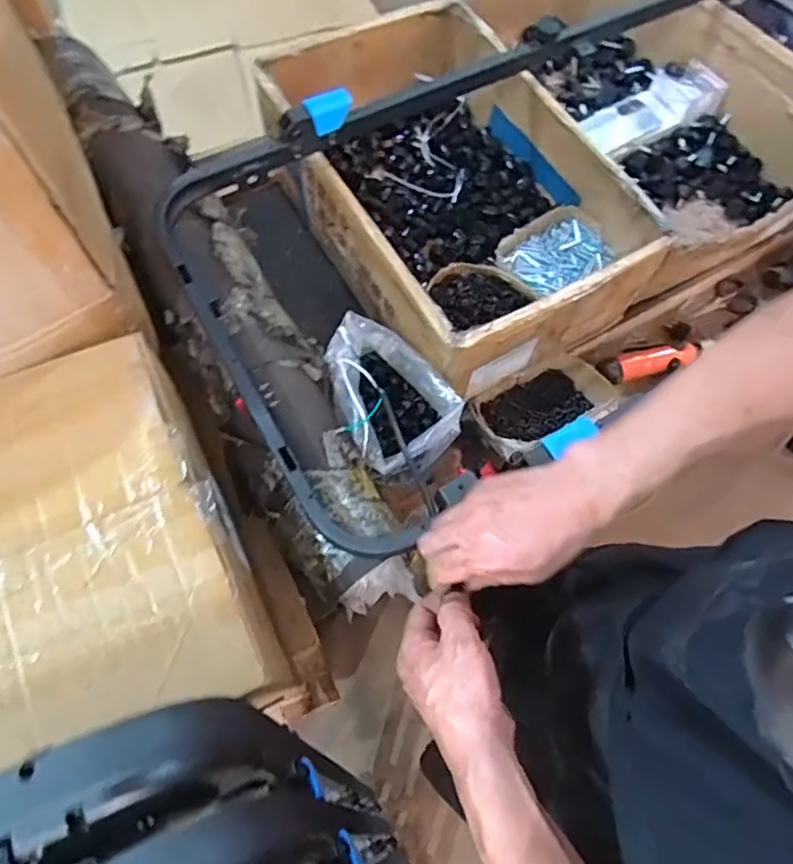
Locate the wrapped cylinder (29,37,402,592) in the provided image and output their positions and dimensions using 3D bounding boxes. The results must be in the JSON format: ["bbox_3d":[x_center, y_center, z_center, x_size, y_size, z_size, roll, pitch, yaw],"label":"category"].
[{"bbox_3d":[-0.225,-0.192,0.688,0.142,0.090,0.823,-30,72,-14],"label":"wrapped cylinder"}]

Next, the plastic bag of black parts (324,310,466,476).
[{"bbox_3d":[-0.015,-0.042,0.717,0.125,0.141,0.183,-39,75,-16],"label":"plastic bag of black parts"}]

